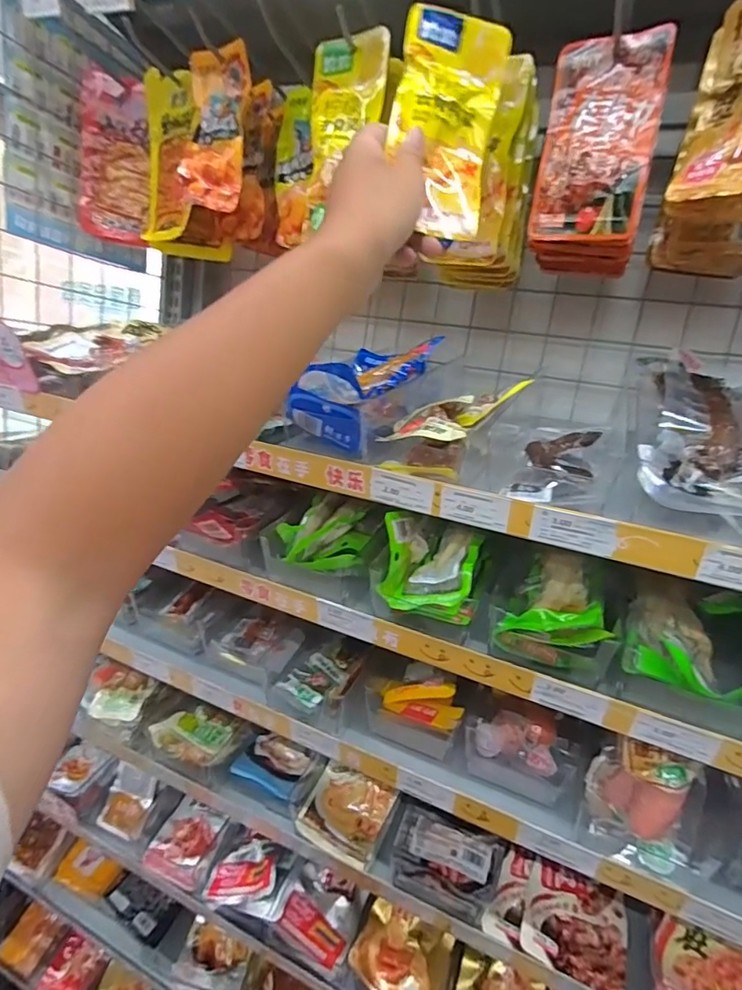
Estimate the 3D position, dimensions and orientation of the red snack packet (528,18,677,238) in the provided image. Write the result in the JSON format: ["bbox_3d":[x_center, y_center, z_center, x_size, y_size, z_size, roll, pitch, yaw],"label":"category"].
[{"bbox_3d":[0.195,-0.302,0.445,0.090,0.148,0.023,17,15,34],"label":"red snack packet"}]

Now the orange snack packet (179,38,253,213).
[{"bbox_3d":[-0.168,-0.395,0.559,0.079,0.154,0.019,19,18,15],"label":"orange snack packet"}]

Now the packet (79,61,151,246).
[{"bbox_3d":[-0.325,-0.424,0.653,0.097,0.186,0.033,9,13,5],"label":"packet"}]

